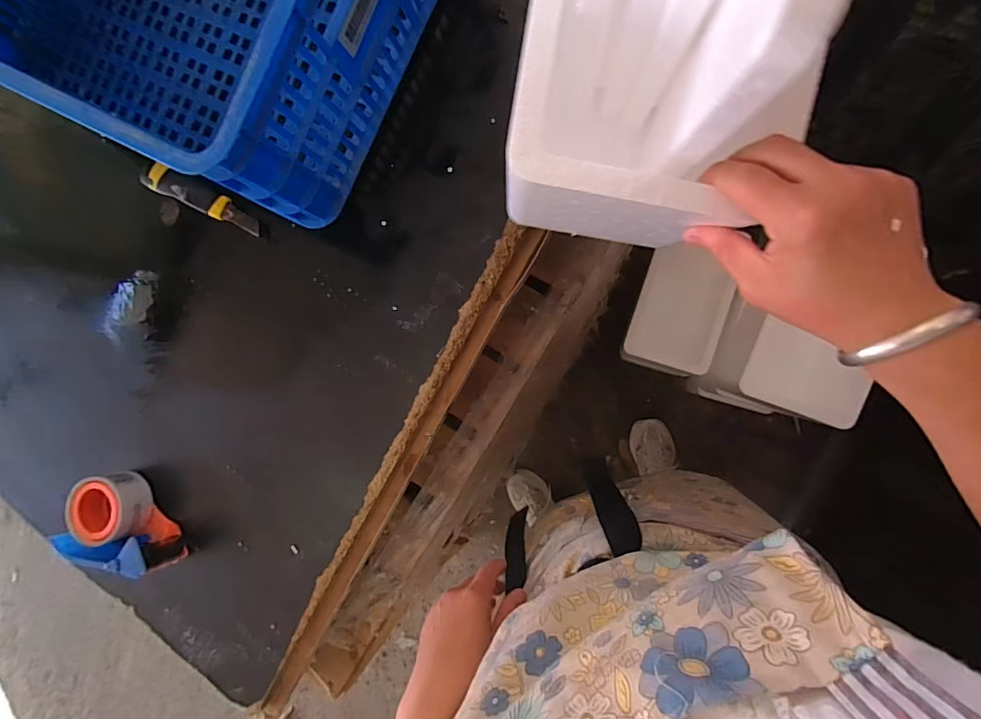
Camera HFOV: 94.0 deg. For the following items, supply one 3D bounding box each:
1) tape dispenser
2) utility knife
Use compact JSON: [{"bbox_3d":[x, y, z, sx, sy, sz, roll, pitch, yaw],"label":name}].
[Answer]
[{"bbox_3d":[-0.473,0.217,0.573,0.110,0.064,0.143,-35,83,9],"label":"tape dispenser"},{"bbox_3d":[-0.368,-0.207,0.577,0.188,0.015,0.035,25,94,12],"label":"utility knife"}]

